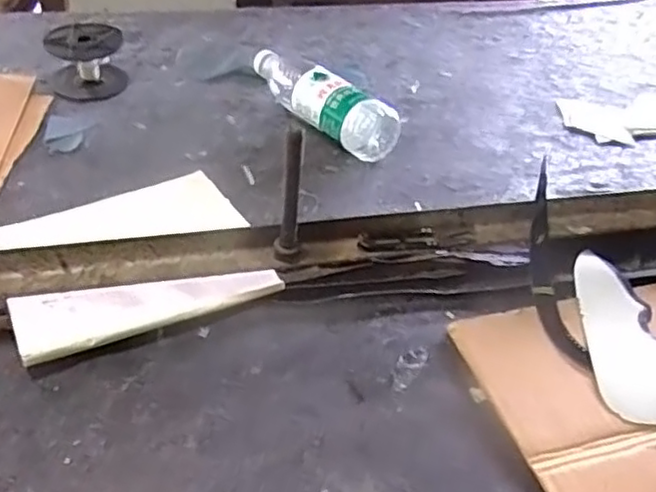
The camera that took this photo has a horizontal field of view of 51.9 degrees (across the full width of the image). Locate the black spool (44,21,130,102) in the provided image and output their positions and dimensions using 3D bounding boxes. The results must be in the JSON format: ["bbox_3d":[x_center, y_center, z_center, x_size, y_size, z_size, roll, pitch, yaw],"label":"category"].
[{"bbox_3d":[-0.295,-0.230,0.826,0.088,0.076,0.073,-10,42,-18],"label":"black spool"}]

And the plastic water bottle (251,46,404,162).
[{"bbox_3d":[-0.011,-0.178,0.806,0.068,0.064,0.222,-23,47,-30],"label":"plastic water bottle"}]

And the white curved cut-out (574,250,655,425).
[{"bbox_3d":[0.294,0.078,0.551,0.162,0.007,0.173,8,40,3],"label":"white curved cut-out"}]

